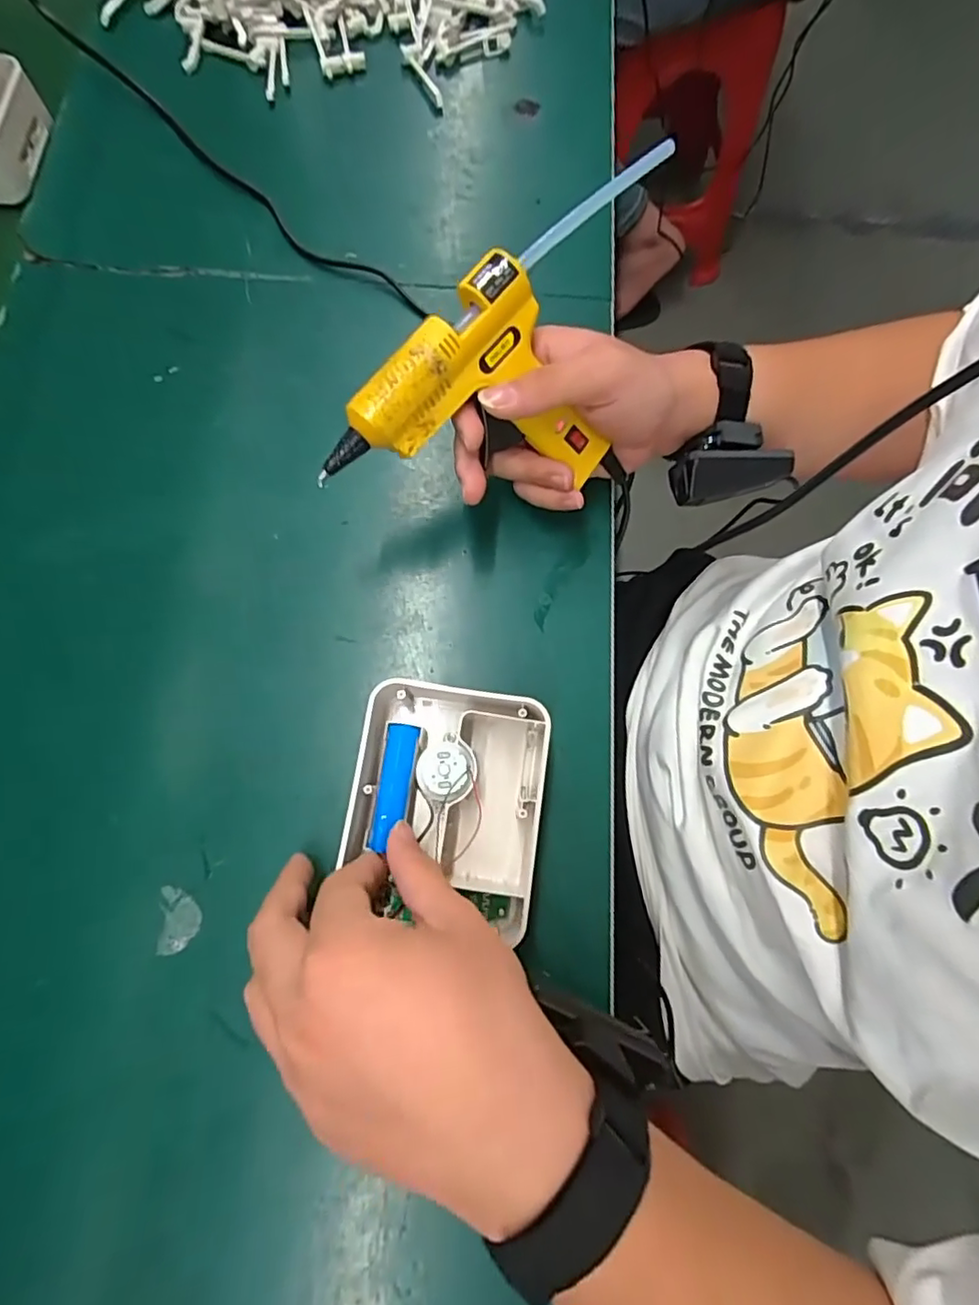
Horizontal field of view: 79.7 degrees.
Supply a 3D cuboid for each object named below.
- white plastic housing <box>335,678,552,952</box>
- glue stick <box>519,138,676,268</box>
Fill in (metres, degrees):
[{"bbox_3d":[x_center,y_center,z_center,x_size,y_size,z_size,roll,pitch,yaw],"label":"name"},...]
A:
[{"bbox_3d":[-0.020,0.081,0.320,0.104,0.042,0.123,8,75,0],"label":"white plastic housing"},{"bbox_3d":[0.060,-0.246,0.319,0.006,0.010,0.121,43,79,10],"label":"glue stick"}]

